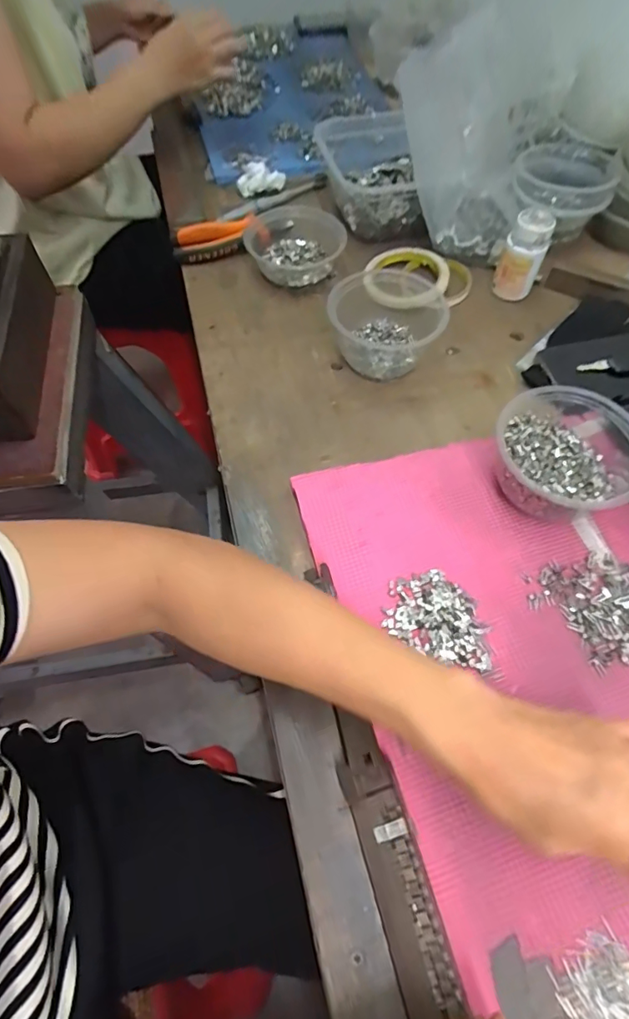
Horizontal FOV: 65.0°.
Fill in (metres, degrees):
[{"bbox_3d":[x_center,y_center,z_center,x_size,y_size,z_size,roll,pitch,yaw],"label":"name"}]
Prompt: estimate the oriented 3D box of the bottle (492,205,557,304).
[{"bbox_3d":[0.225,-0.273,0.537,0.044,0.081,0.043,23,63,12],"label":"bottle"}]

